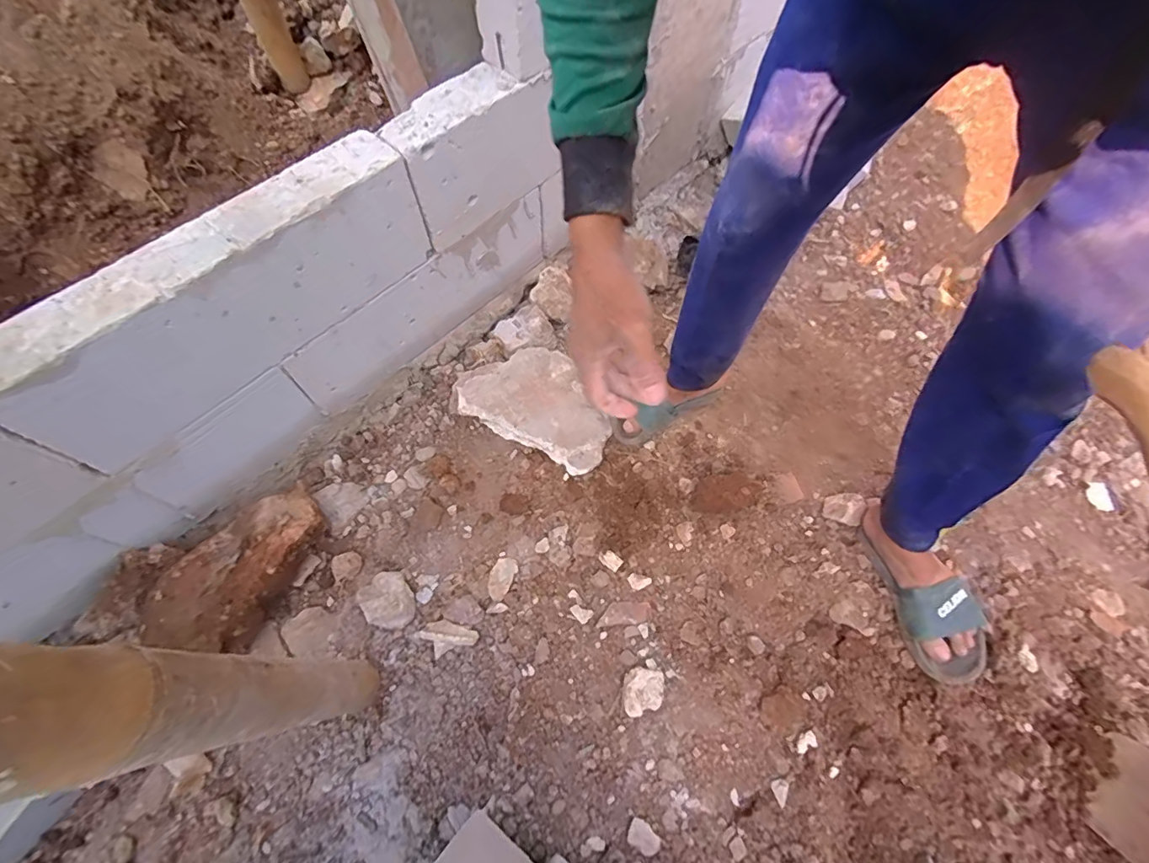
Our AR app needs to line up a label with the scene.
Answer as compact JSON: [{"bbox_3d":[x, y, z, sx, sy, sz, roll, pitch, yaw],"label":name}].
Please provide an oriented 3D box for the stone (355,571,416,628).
[{"bbox_3d":[-0.327,0.293,0.855,0.082,0.036,0.105,-36,71,-17],"label":"stone"}]

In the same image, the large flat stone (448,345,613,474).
[{"bbox_3d":[-0.082,-0.047,0.990,0.273,0.055,0.313,-13,62,-27],"label":"large flat stone"}]

